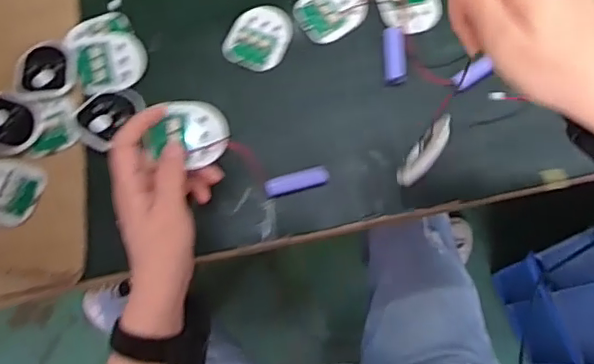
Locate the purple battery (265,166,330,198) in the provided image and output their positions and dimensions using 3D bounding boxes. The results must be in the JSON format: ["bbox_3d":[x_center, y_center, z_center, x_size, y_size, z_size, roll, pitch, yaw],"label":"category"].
[{"bbox_3d":[0.000,-0.001,0.480,0.054,0.014,0.016,-16,75,-3],"label":"purple battery"}]

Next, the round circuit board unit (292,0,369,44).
[{"bbox_3d":[0.032,-0.159,0.522,0.066,0.008,0.051,-37,78,-8],"label":"round circuit board unit"}]

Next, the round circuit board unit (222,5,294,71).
[{"bbox_3d":[-0.034,-0.133,0.521,0.053,0.007,0.062,23,77,7],"label":"round circuit board unit"}]

